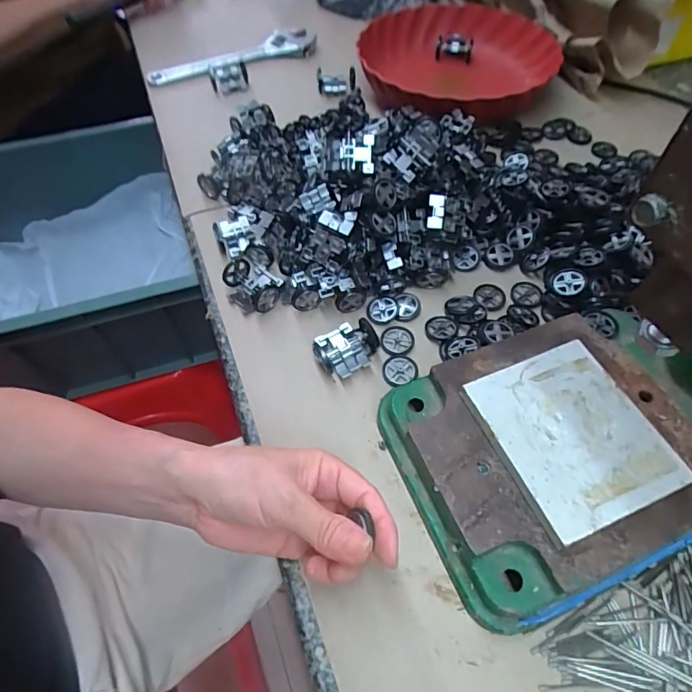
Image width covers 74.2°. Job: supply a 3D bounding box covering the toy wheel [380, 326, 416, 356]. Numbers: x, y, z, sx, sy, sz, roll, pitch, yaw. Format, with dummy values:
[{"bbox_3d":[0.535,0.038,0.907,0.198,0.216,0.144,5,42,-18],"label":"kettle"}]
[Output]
[{"bbox_3d":[0.043,-0.004,0.378,0.027,0.005,0.029,-1,55,2],"label":"toy wheel"}]

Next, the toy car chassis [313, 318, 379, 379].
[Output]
[{"bbox_3d":[0.000,0.001,0.367,0.051,0.016,0.041,-29,59,-17],"label":"toy car chassis"}]

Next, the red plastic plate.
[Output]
[{"bbox_3d":[0.142,-0.351,0.599,0.248,0.075,0.236,-15,56,-8],"label":"red plastic plate"}]

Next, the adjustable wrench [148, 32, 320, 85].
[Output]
[{"bbox_3d":[-0.157,-0.400,0.632,0.227,0.012,0.077,-25,58,-15],"label":"adjustable wrench"}]

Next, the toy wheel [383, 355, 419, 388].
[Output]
[{"bbox_3d":[0.043,0.020,0.364,0.028,0.005,0.025,-11,56,-5],"label":"toy wheel"}]

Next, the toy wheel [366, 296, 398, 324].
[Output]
[{"bbox_3d":[0.032,-0.031,0.393,0.026,0.006,0.025,-1,55,1],"label":"toy wheel"}]

